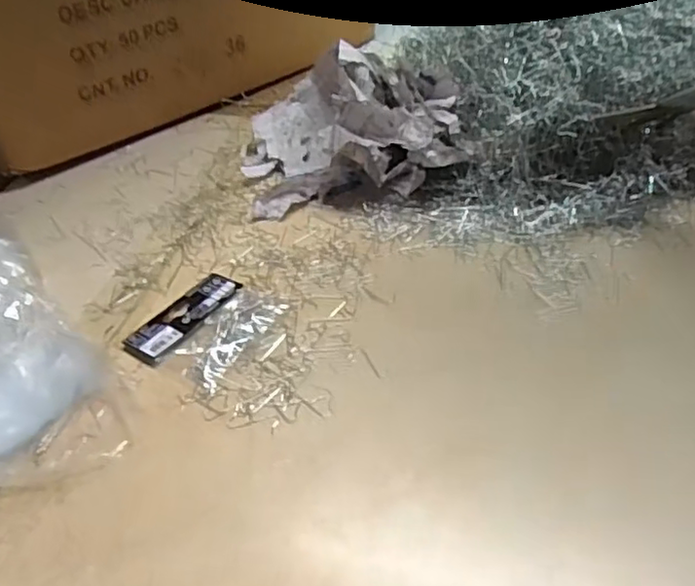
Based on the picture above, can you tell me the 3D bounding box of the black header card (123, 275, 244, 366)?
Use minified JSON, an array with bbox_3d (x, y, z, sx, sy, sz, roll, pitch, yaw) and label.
[{"bbox_3d":[-0.133,0.017,0.515,0.039,0.007,0.102,23,51,29],"label":"black header card"}]

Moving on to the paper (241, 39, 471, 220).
[{"bbox_3d":[-0.006,-0.171,0.627,0.203,0.109,0.179,-12,43,-4],"label":"paper"}]

